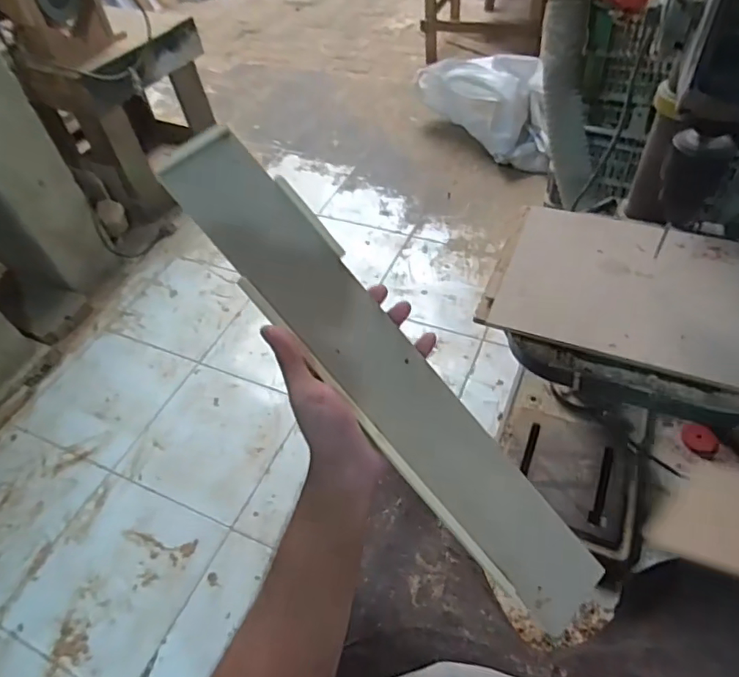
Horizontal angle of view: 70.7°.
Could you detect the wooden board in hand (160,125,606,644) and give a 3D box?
[{"bbox_3d":[0.015,0.036,0.390,0.074,0.017,0.441,-41,93,-26],"label":"wooden board in hand"}]

